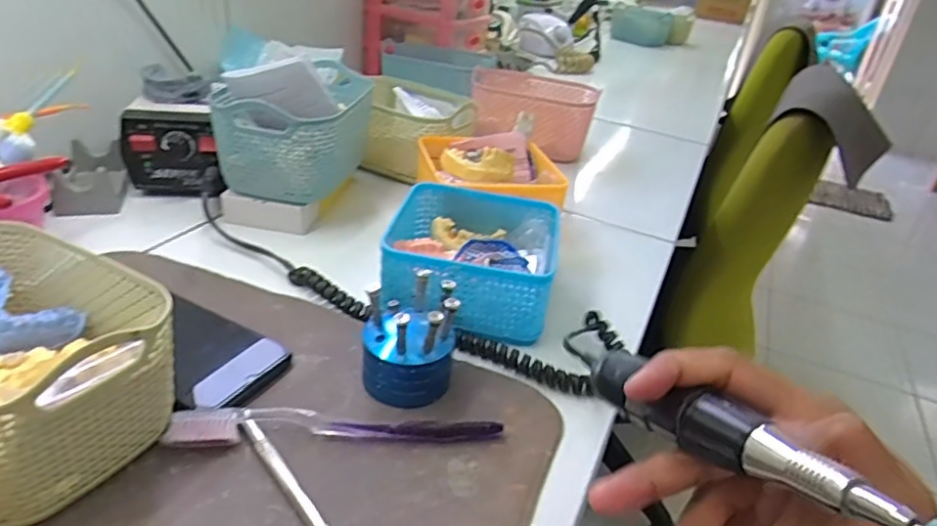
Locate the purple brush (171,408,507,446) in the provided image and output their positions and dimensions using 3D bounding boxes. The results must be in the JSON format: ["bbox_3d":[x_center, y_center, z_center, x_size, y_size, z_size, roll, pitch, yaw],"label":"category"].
[{"bbox_3d":[-0.074,0.095,0.352,0.187,0.012,0.020,2,31,-9],"label":"purple brush"}]

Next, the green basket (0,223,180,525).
[{"bbox_3d":[-0.244,0.047,0.315,0.169,0.075,0.113,21,33,21],"label":"green basket"}]

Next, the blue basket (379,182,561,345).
[{"bbox_3d":[0.003,-0.006,0.492,0.125,0.057,0.137,10,30,5],"label":"blue basket"}]

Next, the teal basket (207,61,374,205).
[{"bbox_3d":[-0.163,-0.136,0.589,0.113,0.096,0.167,11,30,6],"label":"teal basket"}]

